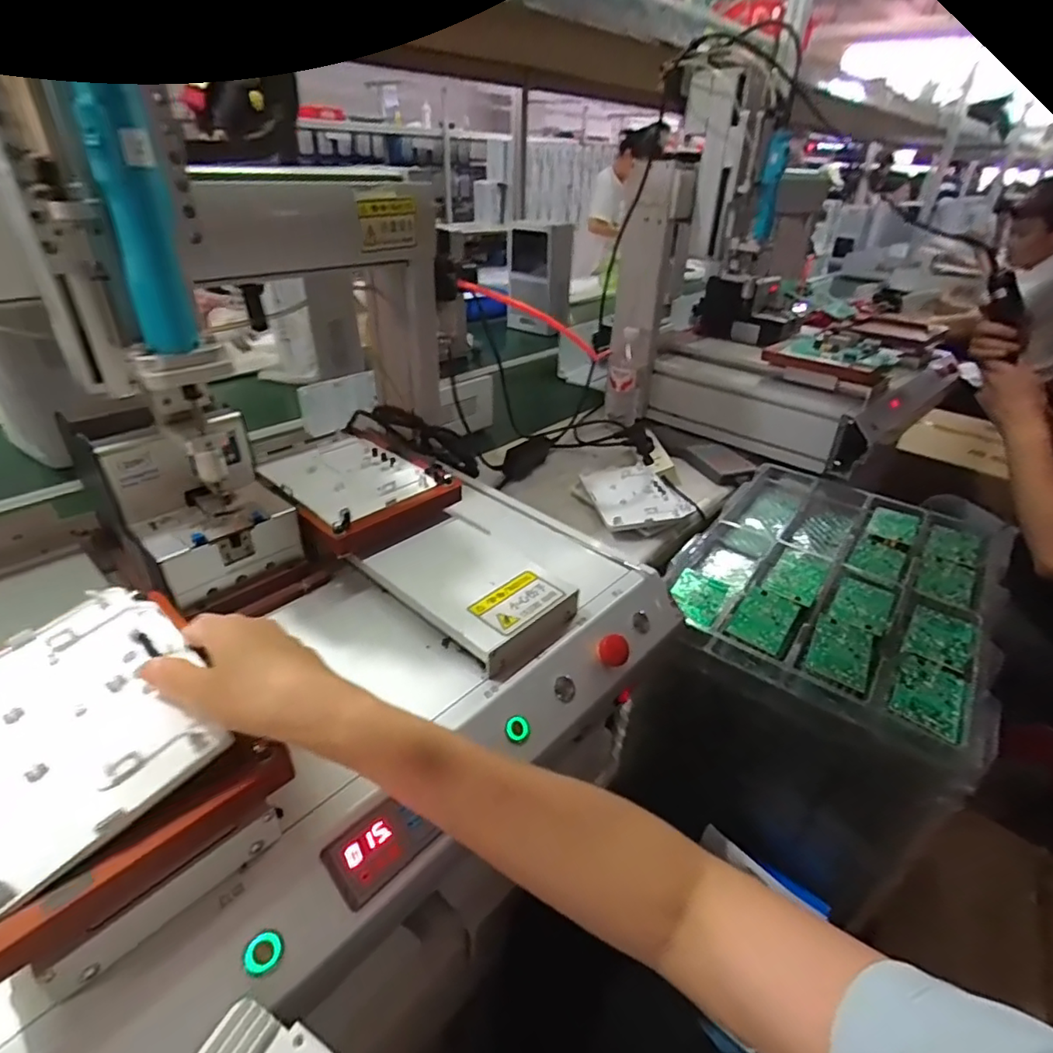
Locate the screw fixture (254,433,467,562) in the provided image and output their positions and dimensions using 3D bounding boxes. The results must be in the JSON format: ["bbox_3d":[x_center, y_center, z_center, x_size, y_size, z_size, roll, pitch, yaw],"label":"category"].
[{"bbox_3d":[-0.190,-0.041,0.647,0.162,0.040,0.190,-27,43,-37],"label":"screw fixture"}]

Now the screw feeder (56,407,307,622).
[{"bbox_3d":[-0.321,-0.035,0.547,0.162,0.145,0.131,25,39,31],"label":"screw feeder"}]

